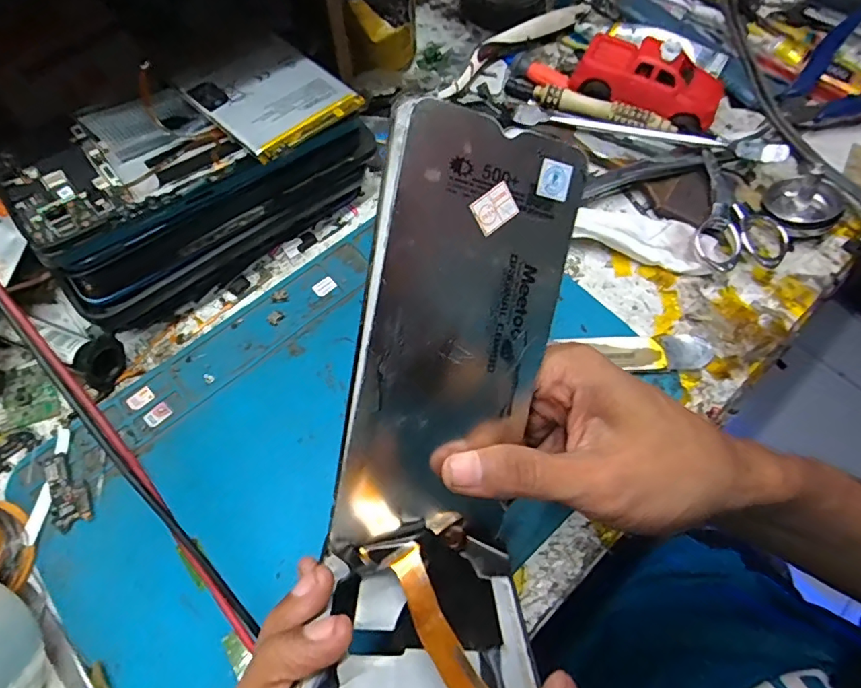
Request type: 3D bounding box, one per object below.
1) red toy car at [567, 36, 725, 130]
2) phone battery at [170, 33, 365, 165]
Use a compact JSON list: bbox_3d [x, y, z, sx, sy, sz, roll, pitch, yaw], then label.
[{"bbox_3d":[0.144,-0.173,0.336,0.093,0.035,0.052,33,70,15],"label":"red toy car"},{"bbox_3d":[-0.080,-0.126,0.253,0.072,0.007,0.062,40,72,17],"label":"phone battery"}]

